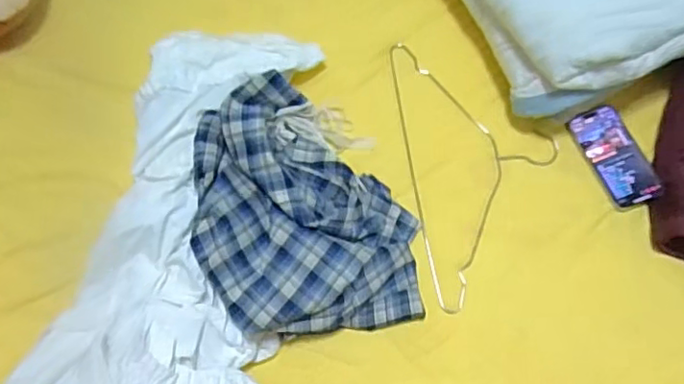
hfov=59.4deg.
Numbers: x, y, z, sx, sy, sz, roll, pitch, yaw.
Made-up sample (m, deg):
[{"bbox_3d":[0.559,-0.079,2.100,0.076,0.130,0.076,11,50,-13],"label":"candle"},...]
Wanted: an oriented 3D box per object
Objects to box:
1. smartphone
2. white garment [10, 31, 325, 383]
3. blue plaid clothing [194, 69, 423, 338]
[{"bbox_3d":[0.365,-0.048,0.799,0.068,0.013,0.144,-17,72,-4],"label":"smartphone"},{"bbox_3d":[-0.194,0.076,0.709,0.268,0.076,0.653,15,73,7],"label":"white garment"},{"bbox_3d":[-0.041,0.014,0.746,0.262,0.091,0.313,-2,71,1],"label":"blue plaid clothing"}]

